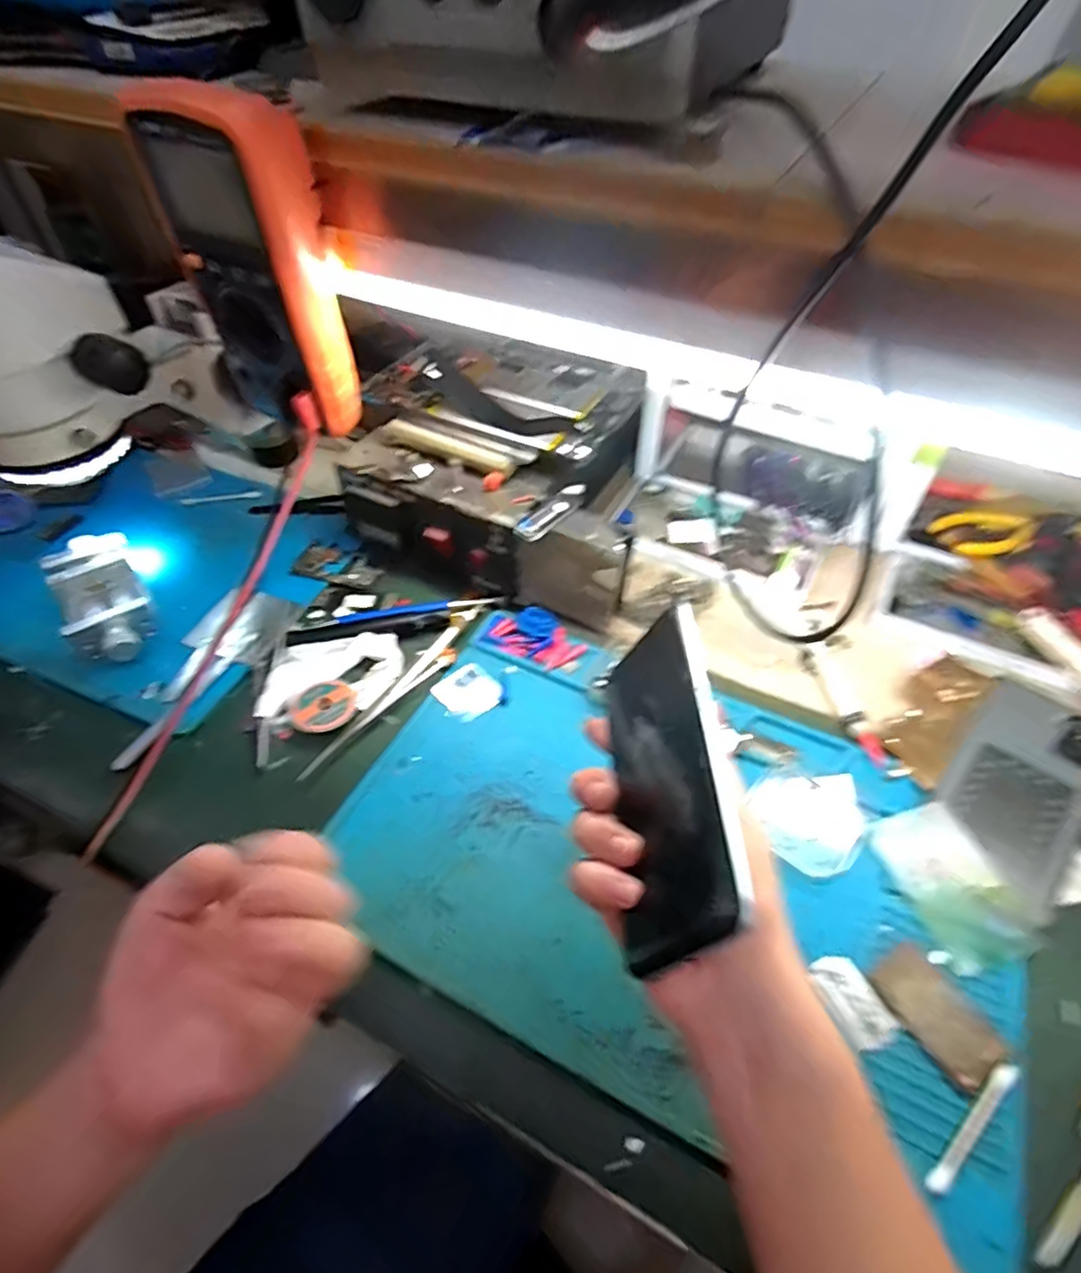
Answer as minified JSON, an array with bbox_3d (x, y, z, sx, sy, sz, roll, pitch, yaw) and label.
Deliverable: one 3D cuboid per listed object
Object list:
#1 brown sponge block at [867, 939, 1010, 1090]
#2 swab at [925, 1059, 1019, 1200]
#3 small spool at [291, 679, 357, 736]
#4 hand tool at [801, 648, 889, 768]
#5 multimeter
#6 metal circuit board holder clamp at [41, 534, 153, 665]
[{"bbox_3d":[0.201,0.192,0.319,0.035,0.006,0.059,-27,55,-19],"label":"brown sponge block"},{"bbox_3d":[0.200,0.225,0.289,0.073,0.006,0.007,-33,57,-23],"label":"swab"},{"bbox_3d":[-0.152,0.048,0.438,0.043,0.005,0.044,-1,51,1],"label":"small spool"},{"bbox_3d":[0.210,0.047,0.440,0.013,0.014,0.100,-12,52,-8],"label":"hand tool"},{"bbox_3d":[-0.166,-0.213,0.372,0.079,0.176,0.052,29,56,23],"label":"multimeter"},{"bbox_3d":[-0.344,-0.030,0.493,0.057,0.033,0.134,-28,56,-20],"label":"metal circuit board holder clamp"}]

